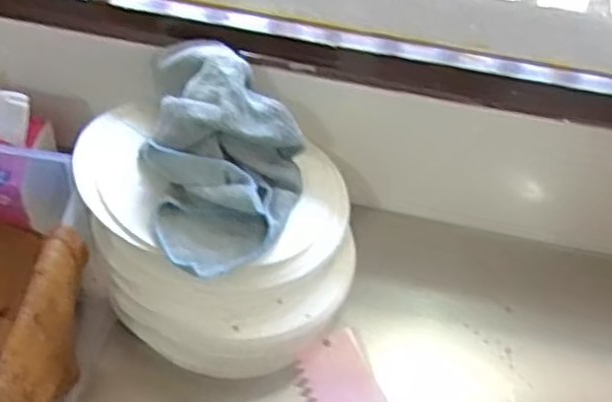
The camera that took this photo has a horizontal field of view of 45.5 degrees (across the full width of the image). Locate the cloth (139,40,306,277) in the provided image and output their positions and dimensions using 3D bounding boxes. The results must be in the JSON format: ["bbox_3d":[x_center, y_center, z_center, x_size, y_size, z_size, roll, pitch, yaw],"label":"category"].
[{"bbox_3d":[-0.072,-0.046,0.649,0.141,0.089,0.232,1,48,-6],"label":"cloth"}]

